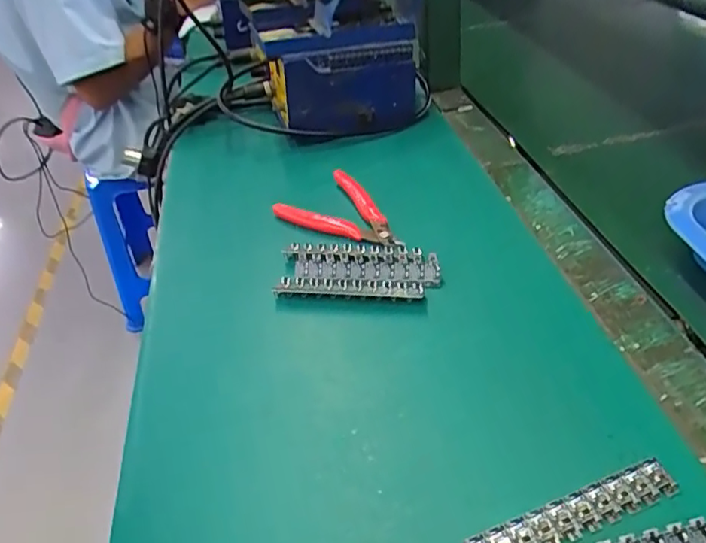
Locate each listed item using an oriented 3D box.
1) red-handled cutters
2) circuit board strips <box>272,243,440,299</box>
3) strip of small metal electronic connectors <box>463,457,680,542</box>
[{"bbox_3d":[-0.007,-0.049,0.493,0.070,0.011,0.118,-29,43,-25],"label":"red-handled cutters"},{"bbox_3d":[0.003,-0.001,0.439,0.119,0.016,0.055,5,39,16],"label":"circuit board strips"},{"bbox_3d":[0.105,0.116,0.278,0.107,0.008,0.022,-18,39,-13],"label":"strip of small metal electronic connectors"}]

